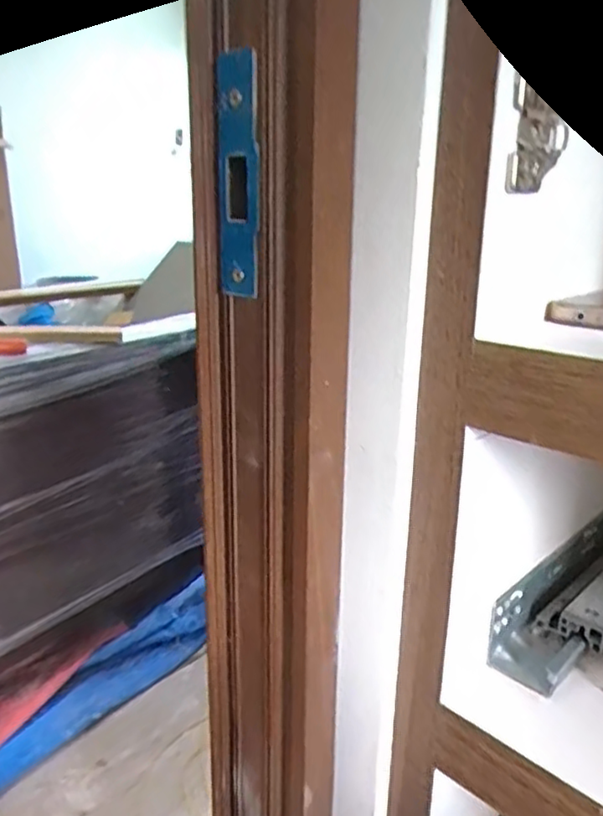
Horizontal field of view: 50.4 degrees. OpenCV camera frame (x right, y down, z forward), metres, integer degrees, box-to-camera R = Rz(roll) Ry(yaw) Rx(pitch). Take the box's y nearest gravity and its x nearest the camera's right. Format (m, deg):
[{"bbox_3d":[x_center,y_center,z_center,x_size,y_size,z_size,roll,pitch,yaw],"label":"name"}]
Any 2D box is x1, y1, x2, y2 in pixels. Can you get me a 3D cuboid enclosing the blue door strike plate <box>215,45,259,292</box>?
[{"bbox_3d":[-0.034,-0.122,0.344,0.007,0.123,0.033,-16,23,-42],"label":"blue door strike plate"}]

